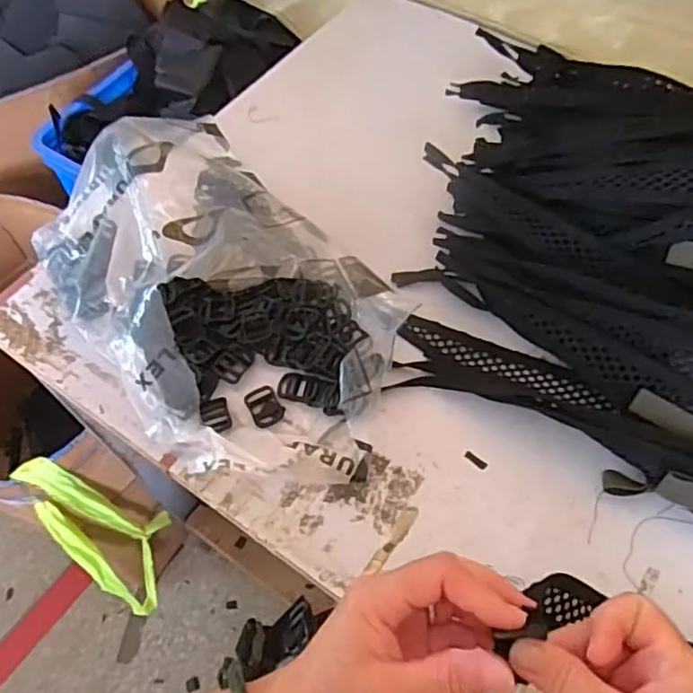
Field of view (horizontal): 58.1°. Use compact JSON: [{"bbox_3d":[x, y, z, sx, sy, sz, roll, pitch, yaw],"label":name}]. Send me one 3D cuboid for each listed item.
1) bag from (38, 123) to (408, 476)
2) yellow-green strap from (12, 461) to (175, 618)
[{"bbox_3d":[-0.118,-0.051,0.549,0.237,0.113,0.373,-37,61,-18],"label":"bag"},{"bbox_3d":[-0.354,0.286,0.956,0.110,0.421,0.137,34,66,23],"label":"yellow-green strap"}]

